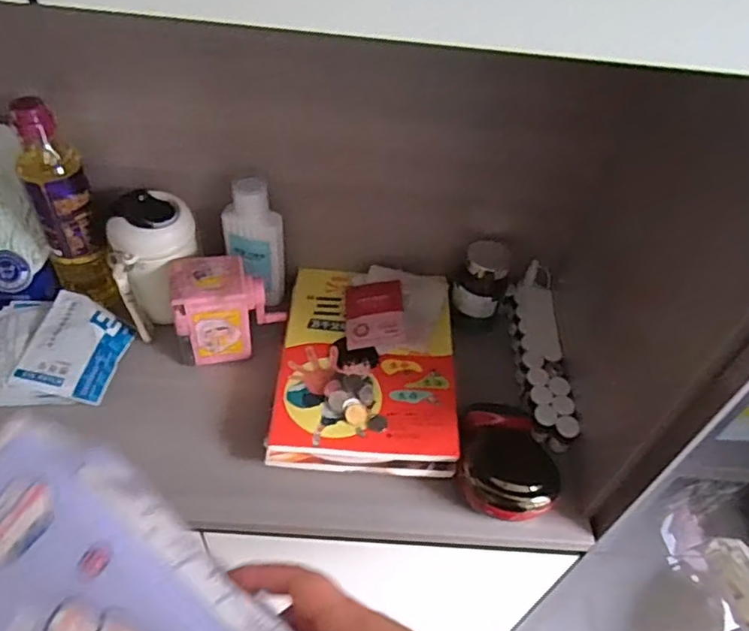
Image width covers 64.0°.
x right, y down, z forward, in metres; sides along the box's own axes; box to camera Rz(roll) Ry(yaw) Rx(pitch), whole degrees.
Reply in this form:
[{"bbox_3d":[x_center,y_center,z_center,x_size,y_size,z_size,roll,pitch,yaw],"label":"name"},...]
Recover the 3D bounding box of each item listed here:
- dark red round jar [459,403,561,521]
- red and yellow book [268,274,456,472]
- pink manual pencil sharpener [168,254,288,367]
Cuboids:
[{"bbox_3d":[0.124,0.128,0.550,0.091,0.033,0.104,12,51,7],"label":"dark red round jar"},{"bbox_3d":[-0.006,0.041,0.605,0.171,0.022,0.233,3,51,-1],"label":"red and yellow book"},{"bbox_3d":[-0.146,-0.007,0.600,0.102,0.095,0.063,-7,51,-9],"label":"pink manual pencil sharpener"}]

